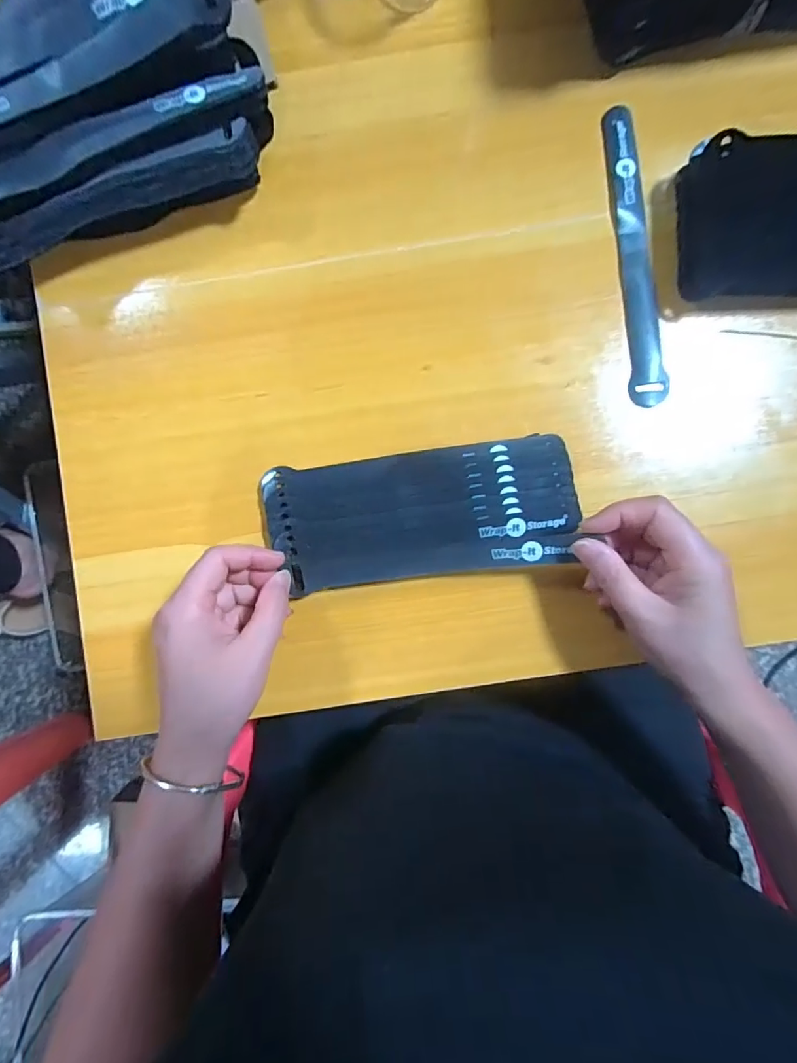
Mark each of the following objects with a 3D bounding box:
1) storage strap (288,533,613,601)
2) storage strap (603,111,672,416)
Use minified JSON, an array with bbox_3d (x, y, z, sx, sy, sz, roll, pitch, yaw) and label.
[{"bbox_3d":[0.024,0.021,0.314,0.192,0.010,0.028,-5,85,10],"label":"storage strap"},{"bbox_3d":[0.160,-0.188,0.337,0.026,0.004,0.203,-4,89,1],"label":"storage strap"}]

